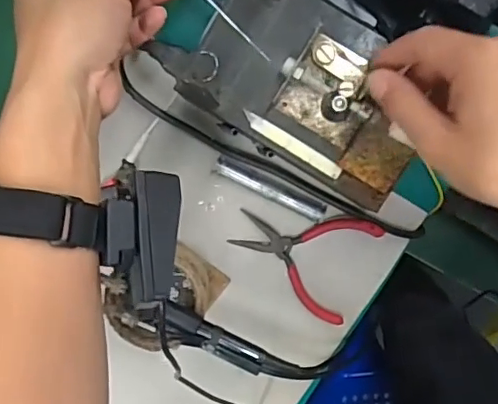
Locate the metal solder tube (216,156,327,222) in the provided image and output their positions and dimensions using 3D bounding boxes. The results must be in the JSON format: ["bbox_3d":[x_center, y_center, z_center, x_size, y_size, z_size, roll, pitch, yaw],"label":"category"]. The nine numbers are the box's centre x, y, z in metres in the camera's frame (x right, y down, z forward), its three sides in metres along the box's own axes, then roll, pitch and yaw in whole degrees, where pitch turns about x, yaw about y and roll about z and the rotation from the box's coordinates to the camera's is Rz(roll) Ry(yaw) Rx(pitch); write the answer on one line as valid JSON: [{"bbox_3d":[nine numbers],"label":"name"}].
[{"bbox_3d":[0.019,-0.012,0.485,0.100,0.016,0.018,26,99,-2],"label":"metal solder tube"}]

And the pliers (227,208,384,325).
[{"bbox_3d":[0.045,0.042,0.493,0.117,0.016,0.096,24,99,-2],"label":"pliers"}]

